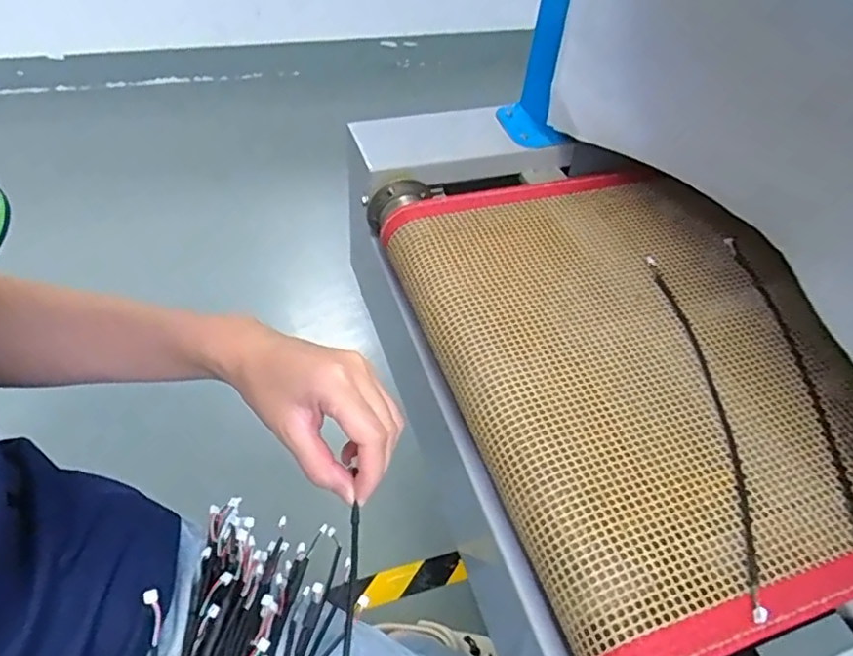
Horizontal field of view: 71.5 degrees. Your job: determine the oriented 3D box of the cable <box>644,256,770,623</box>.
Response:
[{"bbox_3d":[0.193,0.051,0.405,0.028,0.009,0.286,6,51,-5],"label":"cable"}]

